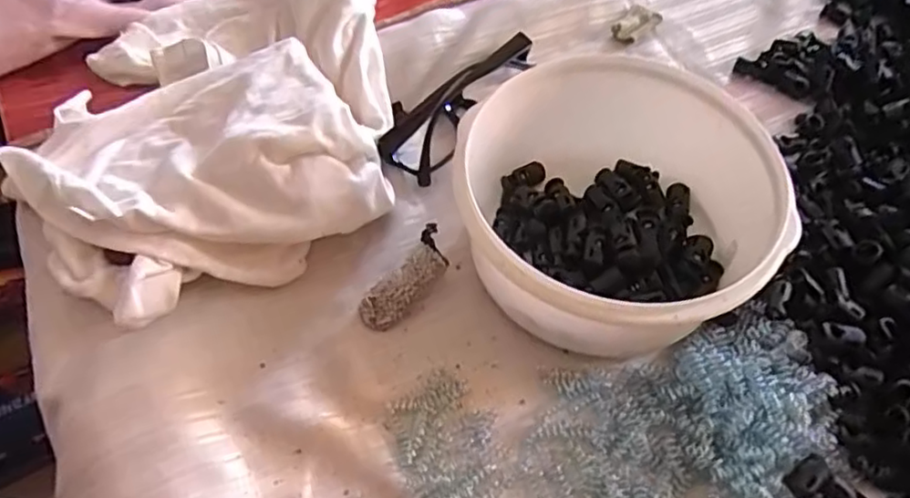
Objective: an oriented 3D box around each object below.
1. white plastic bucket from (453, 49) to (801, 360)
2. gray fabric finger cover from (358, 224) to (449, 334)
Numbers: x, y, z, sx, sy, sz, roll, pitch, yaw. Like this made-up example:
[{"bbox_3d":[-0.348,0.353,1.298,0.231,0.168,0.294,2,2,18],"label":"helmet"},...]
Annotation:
[{"bbox_3d":[0.084,-0.023,0.339,0.146,0.074,0.158,0,57,-1],"label":"white plastic bucket"},{"bbox_3d":[-0.026,0.017,0.349,0.022,0.011,0.064,36,78,20],"label":"gray fabric finger cover"}]

